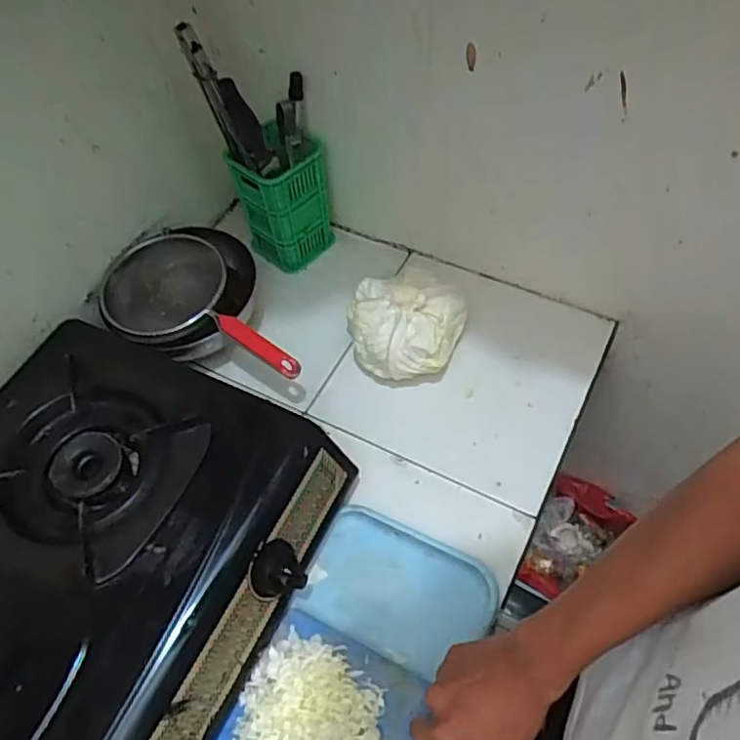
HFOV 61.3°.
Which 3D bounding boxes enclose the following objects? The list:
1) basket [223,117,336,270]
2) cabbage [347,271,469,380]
[{"bbox_3d":[-0.119,-0.242,0.883,0.103,0.175,0.112,39,68,25],"label":"basket"},{"bbox_3d":[0.047,-0.053,0.790,0.142,0.096,0.138,-2,57,3],"label":"cabbage"}]

